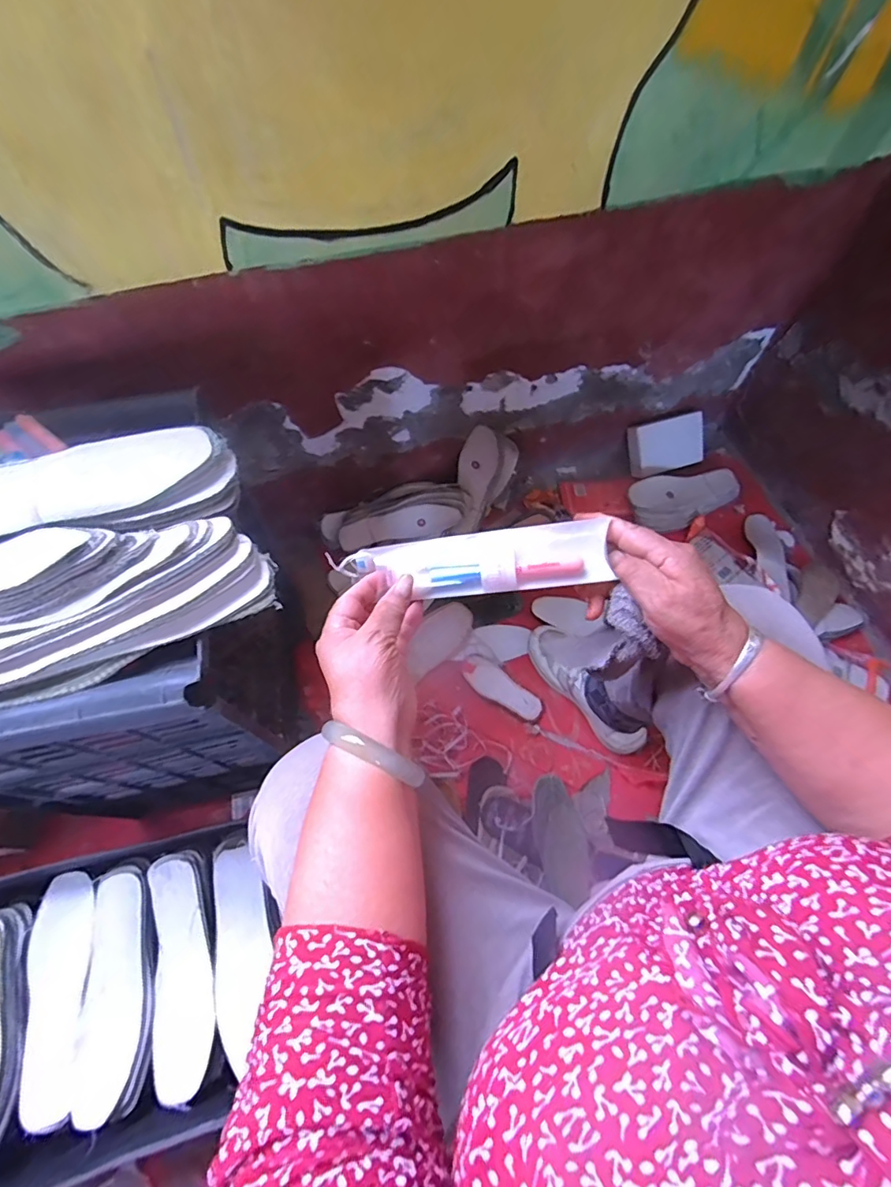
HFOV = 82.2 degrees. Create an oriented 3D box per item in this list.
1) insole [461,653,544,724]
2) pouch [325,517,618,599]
[{"bbox_3d":[0.094,0.160,0.862,0.147,0.014,0.056,38,68,16],"label":"insole"},{"bbox_3d":[0.017,-0.024,0.395,0.206,0.022,0.047,-3,63,10],"label":"pouch"}]

